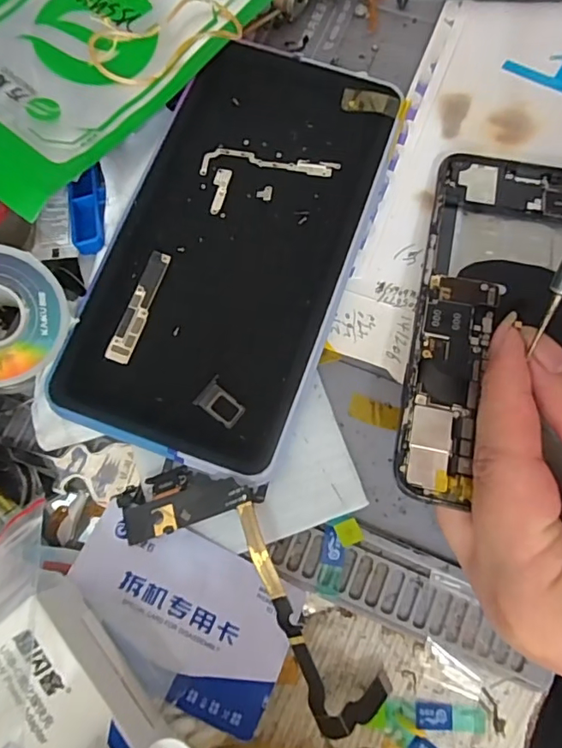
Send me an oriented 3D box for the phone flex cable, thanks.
[{"bbox_3d":[0.006,0.090,0.183,0.029,0.006,0.091,-42,100,-37],"label":"phone flex cable"}]

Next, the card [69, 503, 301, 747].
[{"bbox_3d":[-0.038,0.087,0.191,0.083,0.004,0.051,25,62,4],"label":"card"}]

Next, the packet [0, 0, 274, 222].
[{"bbox_3d":[-0.084,-0.155,0.231,0.094,0.027,0.174,37,79,11],"label":"packet"}]

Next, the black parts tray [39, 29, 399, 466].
[{"bbox_3d":[-0.021,-0.056,0.223,0.098,0.018,0.183,19,76,7],"label":"black parts tray"}]

